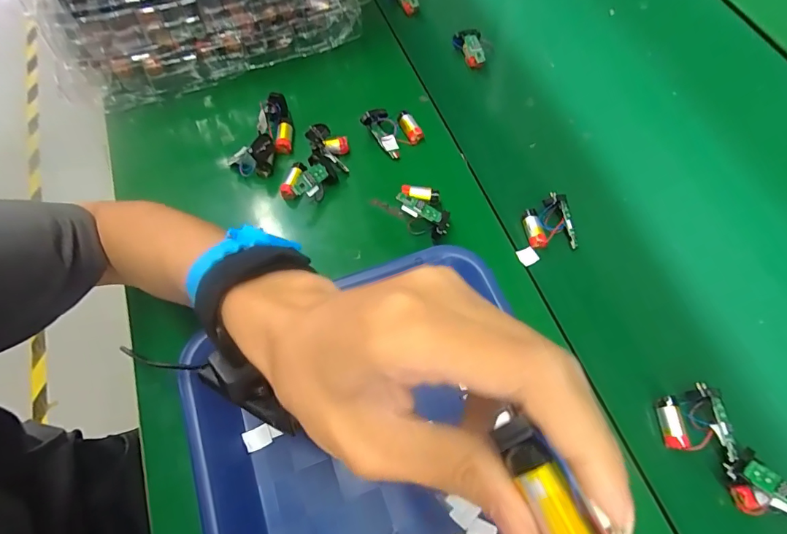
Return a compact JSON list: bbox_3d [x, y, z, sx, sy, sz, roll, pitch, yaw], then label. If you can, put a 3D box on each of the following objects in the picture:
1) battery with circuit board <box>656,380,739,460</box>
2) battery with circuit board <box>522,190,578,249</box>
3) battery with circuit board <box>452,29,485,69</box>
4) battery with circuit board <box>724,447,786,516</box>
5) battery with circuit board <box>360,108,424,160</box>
[{"bbox_3d":[0.226,0.116,0.335,0.046,0.019,0.049,3,64,5],"label":"battery with circuit board"},{"bbox_3d":[0.144,-0.039,0.408,0.043,0.023,0.047,-13,64,-2],"label":"battery with circuit board"},{"bbox_3d":[0.088,-0.255,0.516,0.032,0.015,0.054,-5,65,0],"label":"battery with circuit board"},{"bbox_3d":[0.258,0.155,0.305,0.031,0.027,0.046,-28,65,-10],"label":"battery with circuit board"},{"bbox_3d":[0.003,-0.146,0.453,0.045,0.033,0.053,42,73,19],"label":"battery with circuit board"}]

